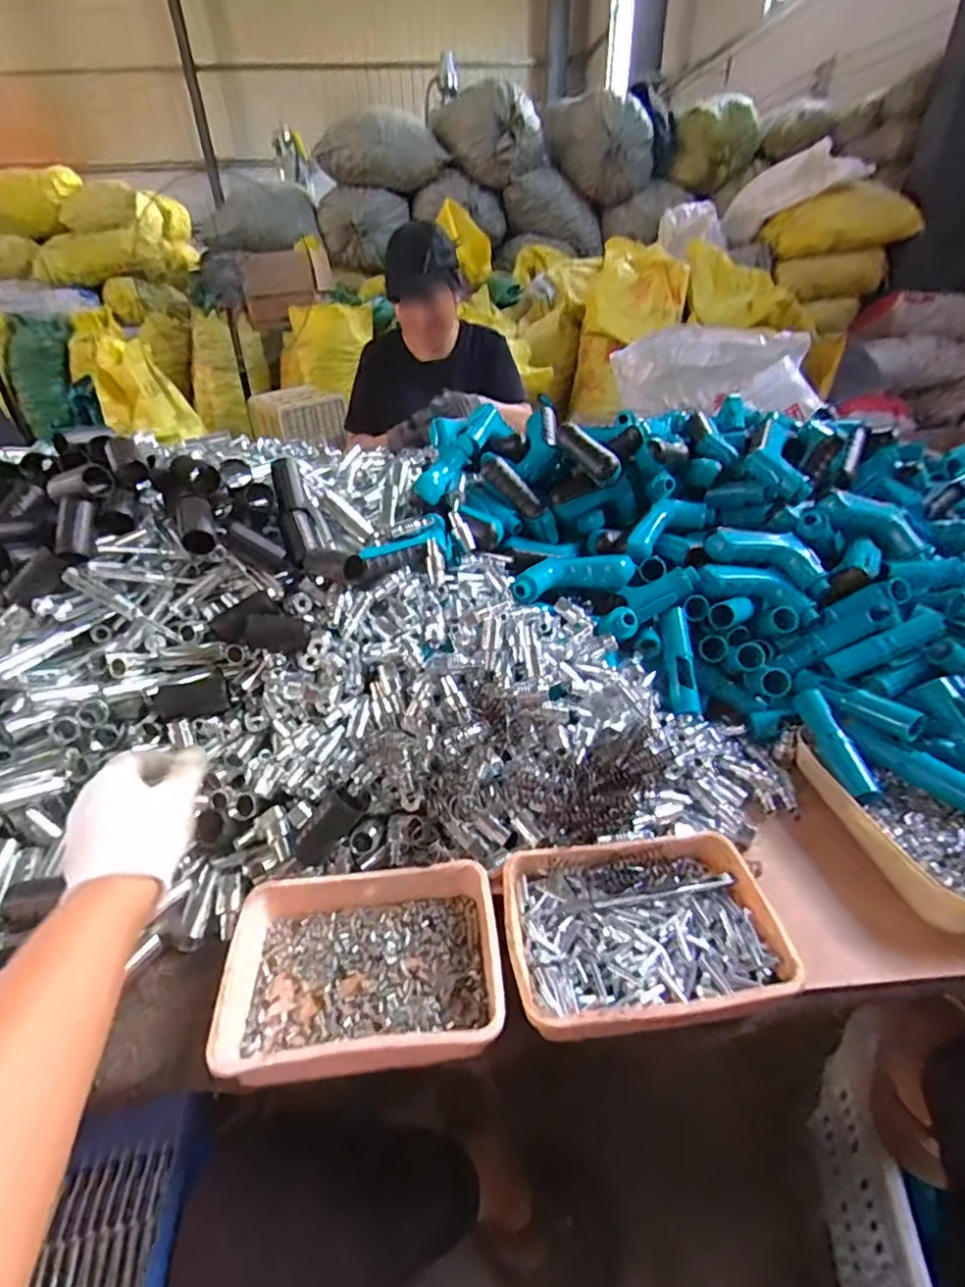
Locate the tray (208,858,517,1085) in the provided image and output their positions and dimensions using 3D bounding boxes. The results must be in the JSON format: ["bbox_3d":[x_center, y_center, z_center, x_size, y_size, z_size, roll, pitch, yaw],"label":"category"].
[{"bbox_3d":[-0.091,0.246,0.449,0.207,0.041,0.150,-5,33,-4],"label":"tray"}]

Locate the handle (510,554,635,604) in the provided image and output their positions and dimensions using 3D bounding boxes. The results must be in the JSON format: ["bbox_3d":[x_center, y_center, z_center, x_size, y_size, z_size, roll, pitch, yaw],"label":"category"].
[{"bbox_3d":[0.105,-0.081,0.676,0.144,0.035,0.046,-7,34,-8],"label":"handle"}]

